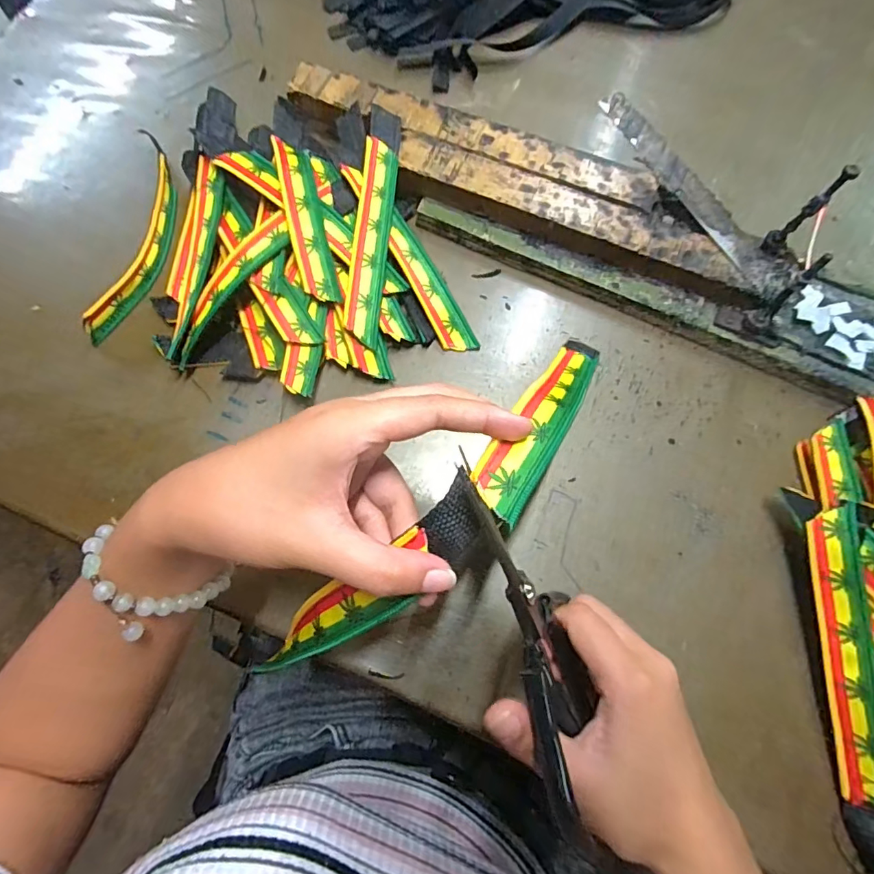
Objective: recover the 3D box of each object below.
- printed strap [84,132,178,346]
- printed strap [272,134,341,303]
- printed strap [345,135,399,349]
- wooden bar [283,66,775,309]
[{"bbox_3d":[-0.241,-0.166,0.398,0.041,0.027,0.189,4,73,0],"label":"printed strap"},{"bbox_3d":[-0.101,-0.176,0.364,0.027,0.021,0.154,-13,72,-5],"label":"printed strap"},{"bbox_3d":[-0.049,-0.155,0.368,0.025,0.007,0.169,4,73,0],"label":"printed strap"},{"bbox_3d":[0.067,-0.206,0.406,0.426,0.044,0.084,24,74,6],"label":"wooden bar"}]

